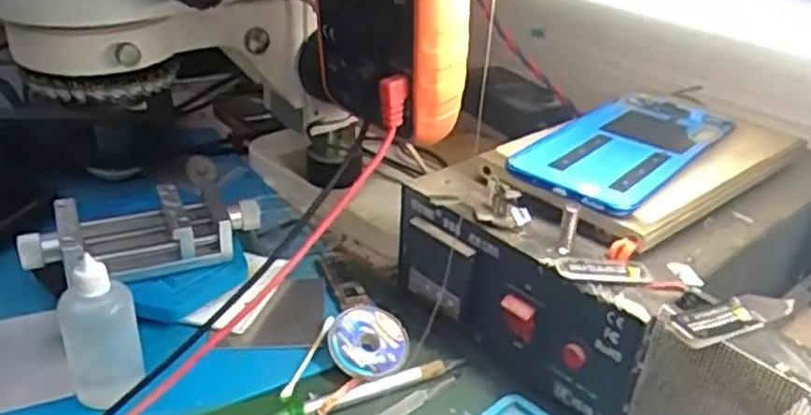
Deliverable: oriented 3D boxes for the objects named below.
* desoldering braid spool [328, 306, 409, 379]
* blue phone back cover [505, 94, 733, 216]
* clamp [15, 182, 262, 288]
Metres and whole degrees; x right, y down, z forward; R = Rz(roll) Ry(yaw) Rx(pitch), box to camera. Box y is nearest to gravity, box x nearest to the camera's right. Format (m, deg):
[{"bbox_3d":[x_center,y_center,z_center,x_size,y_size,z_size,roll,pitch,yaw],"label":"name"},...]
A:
[{"bbox_3d":[-0.021,0.078,0.422,0.044,0.010,0.047,10,44,-10],"label":"desoldering braid spool"},{"bbox_3d":[0.133,-0.038,0.443,0.077,0.008,0.170,25,36,32],"label":"blue phone back cover"},{"bbox_3d":[-0.166,0.015,0.464,0.136,0.035,0.059,-17,34,-29],"label":"clamp"}]

